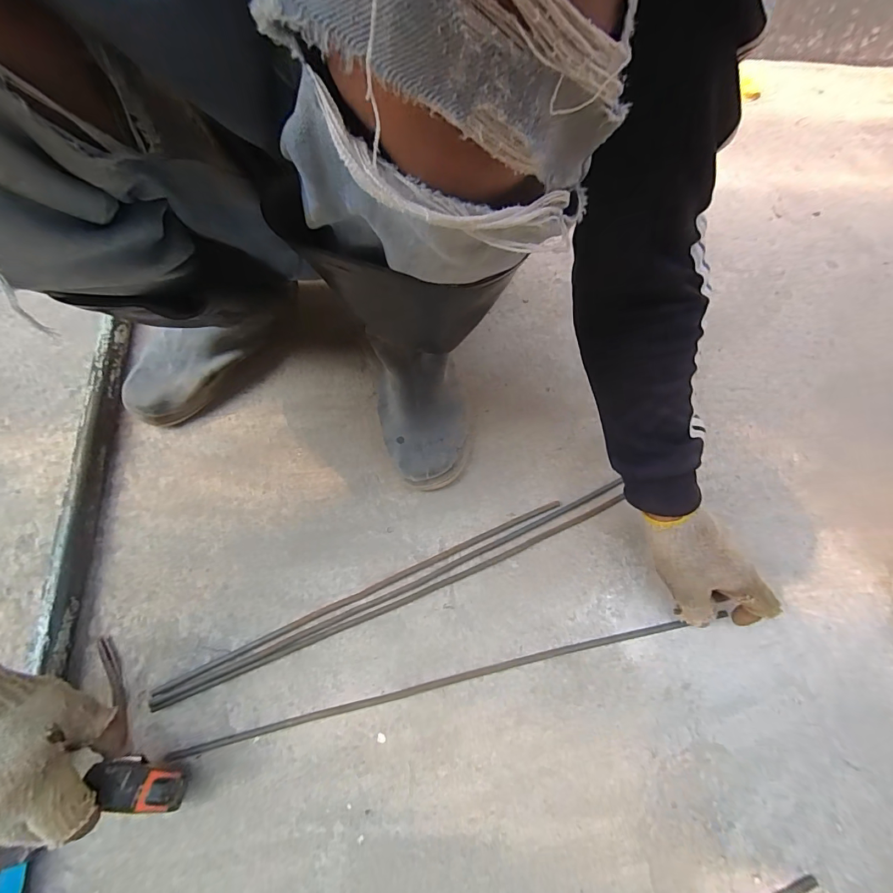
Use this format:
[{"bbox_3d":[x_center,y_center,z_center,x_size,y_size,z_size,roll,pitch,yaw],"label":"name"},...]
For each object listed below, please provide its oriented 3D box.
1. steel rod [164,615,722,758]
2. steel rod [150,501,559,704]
[{"bbox_3d":[0.018,0.233,0.424,0.566,0.006,0.010,-11,69,-6],"label":"steel rod"},{"bbox_3d":[-0.075,0.151,0.446,0.443,0.005,0.011,-23,71,-12],"label":"steel rod"}]

